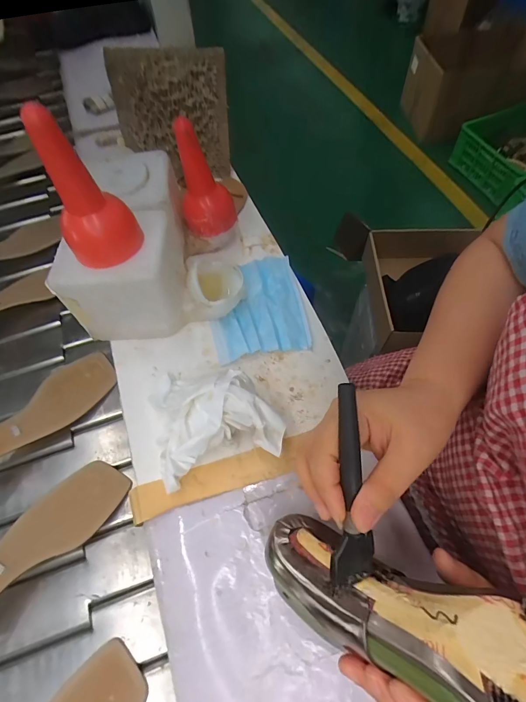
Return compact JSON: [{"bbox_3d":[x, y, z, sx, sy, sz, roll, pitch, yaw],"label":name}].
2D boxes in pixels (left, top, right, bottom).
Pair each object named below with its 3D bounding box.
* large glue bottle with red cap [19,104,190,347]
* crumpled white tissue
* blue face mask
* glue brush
[{"bbox_3d":[-0.161,-0.156,0.399,0.120,0.225,0.202,-2,57,3],"label":"large glue bottle with red cap"},{"bbox_3d":[-0.051,0.064,0.361,0.127,0.055,0.118,-17,64,-4],"label":"crumpled white tissue"},{"bbox_3d":[-0.008,-0.059,0.452,0.117,0.012,0.141,-10,57,-2],"label":"blue face mask"},{"bbox_3d":[0.059,0.090,0.233,0.032,0.023,0.138,-4,103,1],"label":"glue brush"}]

